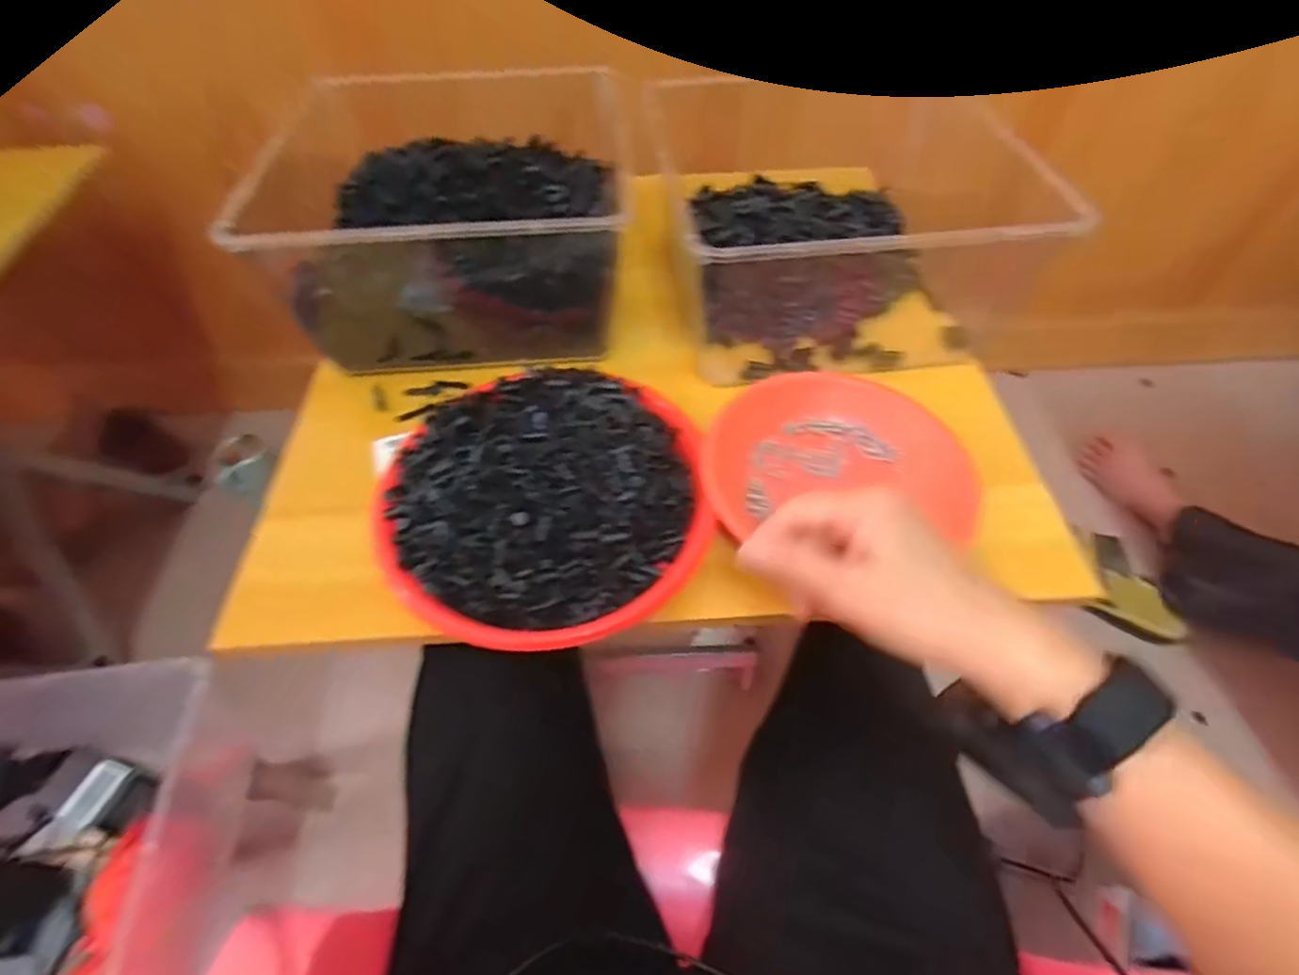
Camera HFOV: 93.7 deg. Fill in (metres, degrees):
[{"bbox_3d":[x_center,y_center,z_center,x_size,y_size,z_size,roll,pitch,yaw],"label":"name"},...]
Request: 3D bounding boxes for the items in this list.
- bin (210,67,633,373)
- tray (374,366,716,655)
[{"bbox_3d":[-0.170,-0.251,0.567,0.276,0.146,0.289,-1,54,1],"label":"bin"},{"bbox_3d":[-0.071,0.001,0.437,0.223,0.034,0.227,-1,54,1],"label":"tray"}]

